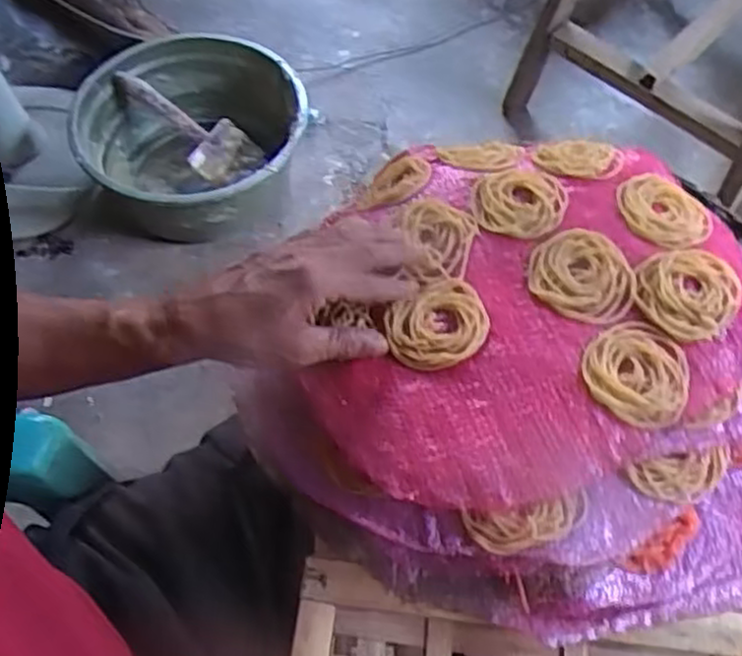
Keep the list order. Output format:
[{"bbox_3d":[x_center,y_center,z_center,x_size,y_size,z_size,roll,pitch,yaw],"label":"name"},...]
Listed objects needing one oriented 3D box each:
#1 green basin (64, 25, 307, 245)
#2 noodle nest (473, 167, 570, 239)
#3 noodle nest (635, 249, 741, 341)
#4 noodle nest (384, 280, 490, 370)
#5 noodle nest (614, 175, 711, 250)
[{"bbox_3d":[-0.364,-0.397,1.572,0.463,0.224,0.477,1,60,-1],"label":"green basin"},{"bbox_3d":[0.112,-0.096,0.577,0.067,0.015,0.069,1,60,-1],"label":"noodle nest"},{"bbox_3d":[0.219,-0.025,0.530,0.070,0.012,0.064,1,60,-1],"label":"noodle nest"},{"bbox_3d":[0.047,-0.001,0.528,0.071,0.009,0.059,-33,66,-20],"label":"noodle nest"},{"bbox_3d":[0.220,-0.087,0.575,0.070,0.014,0.070,1,60,-1],"label":"noodle nest"}]

